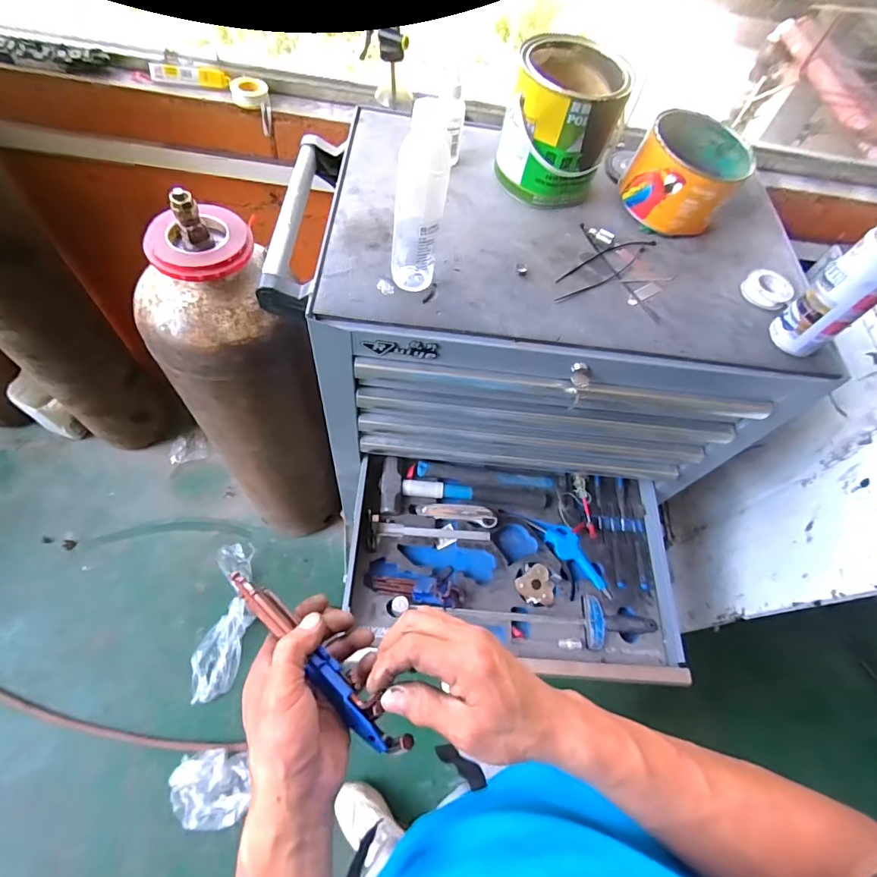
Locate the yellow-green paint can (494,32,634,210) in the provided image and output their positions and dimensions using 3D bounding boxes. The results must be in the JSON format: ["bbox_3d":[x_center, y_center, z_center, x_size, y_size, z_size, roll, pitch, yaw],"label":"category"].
[{"bbox_3d":[0.177,-0.472,0.706,0.153,0.155,0.167,10,61,-2],"label":"yellow-green paint can"}]

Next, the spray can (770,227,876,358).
[{"bbox_3d":[0.512,-0.184,0.585,0.068,0.177,0.067,3,62,-6],"label":"spray can"}]

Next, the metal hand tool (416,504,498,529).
[{"bbox_3d":[0.037,0.146,0.920,0.155,0.012,0.037,13,61,-1],"label":"metal hand tool"}]

